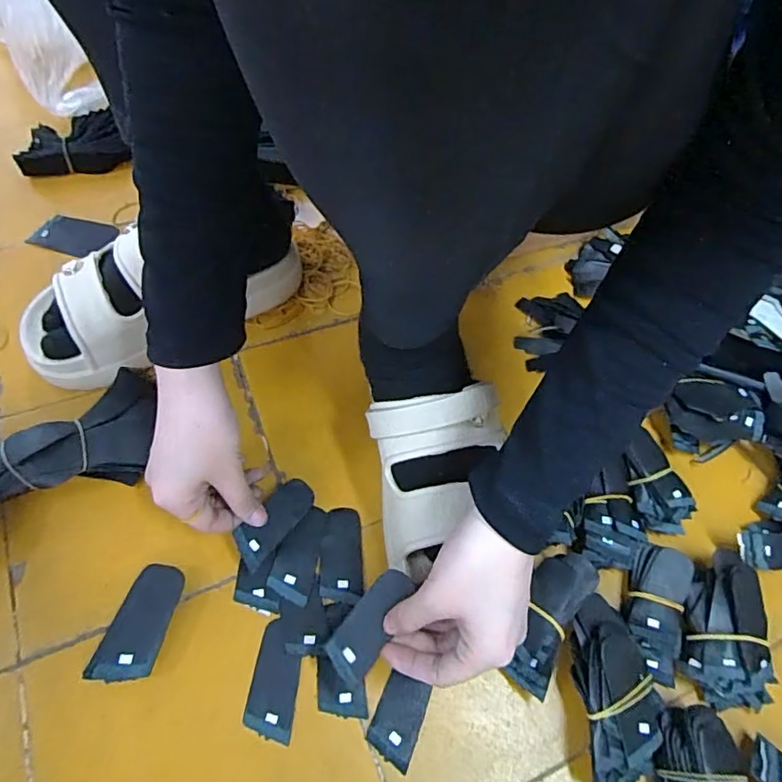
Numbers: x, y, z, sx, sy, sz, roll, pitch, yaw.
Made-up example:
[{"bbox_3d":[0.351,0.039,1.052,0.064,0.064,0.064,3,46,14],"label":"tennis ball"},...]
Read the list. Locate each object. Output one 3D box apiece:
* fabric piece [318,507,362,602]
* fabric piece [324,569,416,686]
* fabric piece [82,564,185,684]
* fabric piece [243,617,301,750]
[{"bbox_3d":[-0.039,0.126,0.428,0.032,0.004,0.070,-1,60,-6],"label":"fabric piece"},{"bbox_3d":[-0.013,0.149,0.356,0.031,0.004,0.070,34,83,22],"label":"fabric piece"},{"bbox_3d":[-0.176,0.162,0.382,0.041,0.024,0.076,14,59,3],"label":"fabric piece"},{"bbox_3d":[-0.081,0.200,0.380,0.032,0.004,0.072,6,59,-1],"label":"fabric piece"}]

